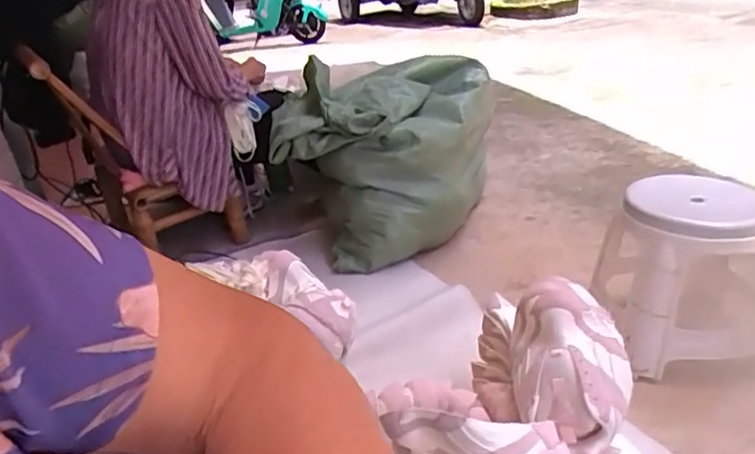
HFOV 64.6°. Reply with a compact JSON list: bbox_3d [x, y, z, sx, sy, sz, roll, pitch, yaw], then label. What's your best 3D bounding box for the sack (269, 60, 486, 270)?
[{"bbox_3d":[0.047,-0.185,1.632,0.481,0.440,0.507,2,28,19],"label":"sack"}]

